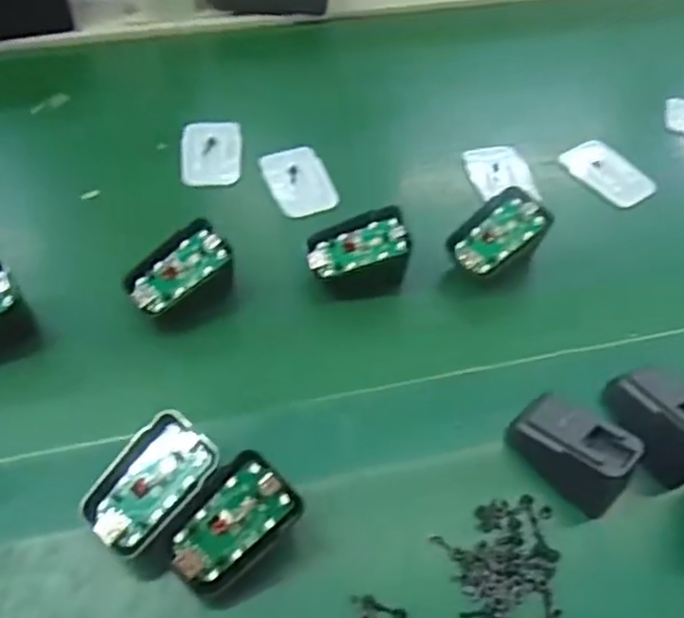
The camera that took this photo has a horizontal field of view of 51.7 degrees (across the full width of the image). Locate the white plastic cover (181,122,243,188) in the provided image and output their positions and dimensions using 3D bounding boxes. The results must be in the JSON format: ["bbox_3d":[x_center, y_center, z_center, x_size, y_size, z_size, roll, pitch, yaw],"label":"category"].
[{"bbox_3d":[-0.103,-0.122,0.555,0.046,0.006,0.071,-3,54,-5],"label":"white plastic cover"}]

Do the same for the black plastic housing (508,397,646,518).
[{"bbox_3d":[0.128,0.079,0.394,0.066,0.036,0.044,38,61,23],"label":"black plastic housing"}]

